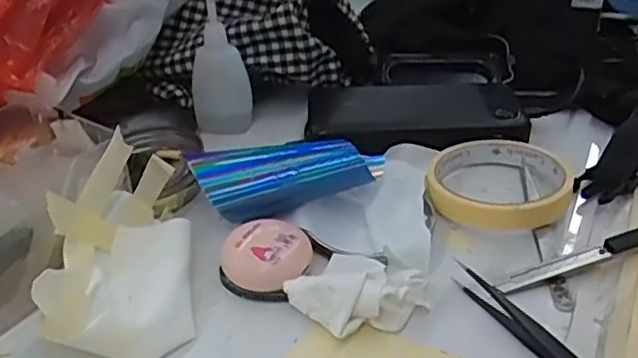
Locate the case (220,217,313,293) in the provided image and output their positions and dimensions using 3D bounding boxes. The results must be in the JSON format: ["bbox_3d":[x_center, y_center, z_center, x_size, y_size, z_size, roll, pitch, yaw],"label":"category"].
[{"bbox_3d":[-0.028,0.042,0.349,0.043,0.021,0.042,0,35,0],"label":"case"}]

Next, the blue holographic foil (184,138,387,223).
[{"bbox_3d":[-0.015,-0.006,0.378,0.116,0.035,0.036,-7,36,-9],"label":"blue holographic foil"}]

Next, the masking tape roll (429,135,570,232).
[{"bbox_3d":[0.114,-0.001,0.405,0.085,0.019,0.086,0,35,0],"label":"masking tape roll"}]

